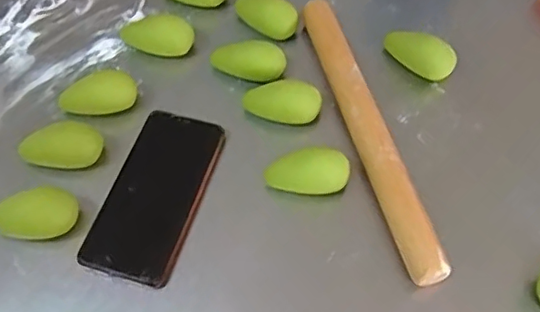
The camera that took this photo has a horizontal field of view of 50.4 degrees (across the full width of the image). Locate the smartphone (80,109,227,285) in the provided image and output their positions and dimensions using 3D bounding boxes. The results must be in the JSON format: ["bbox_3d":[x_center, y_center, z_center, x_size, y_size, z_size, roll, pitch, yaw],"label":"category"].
[{"bbox_3d":[-0.097,0.031,0.495,0.075,0.012,0.158,15,59,9],"label":"smartphone"}]

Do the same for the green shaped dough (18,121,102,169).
[{"bbox_3d":[-0.182,-0.006,0.504,0.068,0.030,0.035,-10,59,-6],"label":"green shaped dough"}]

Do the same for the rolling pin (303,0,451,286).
[{"bbox_3d":[0.085,-0.028,0.515,0.030,0.029,0.299,-13,59,-8],"label":"rolling pin"}]

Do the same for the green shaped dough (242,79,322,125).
[{"bbox_3d":[0.011,-0.048,0.538,0.071,0.039,0.032,3,58,2],"label":"green shaped dough"}]

